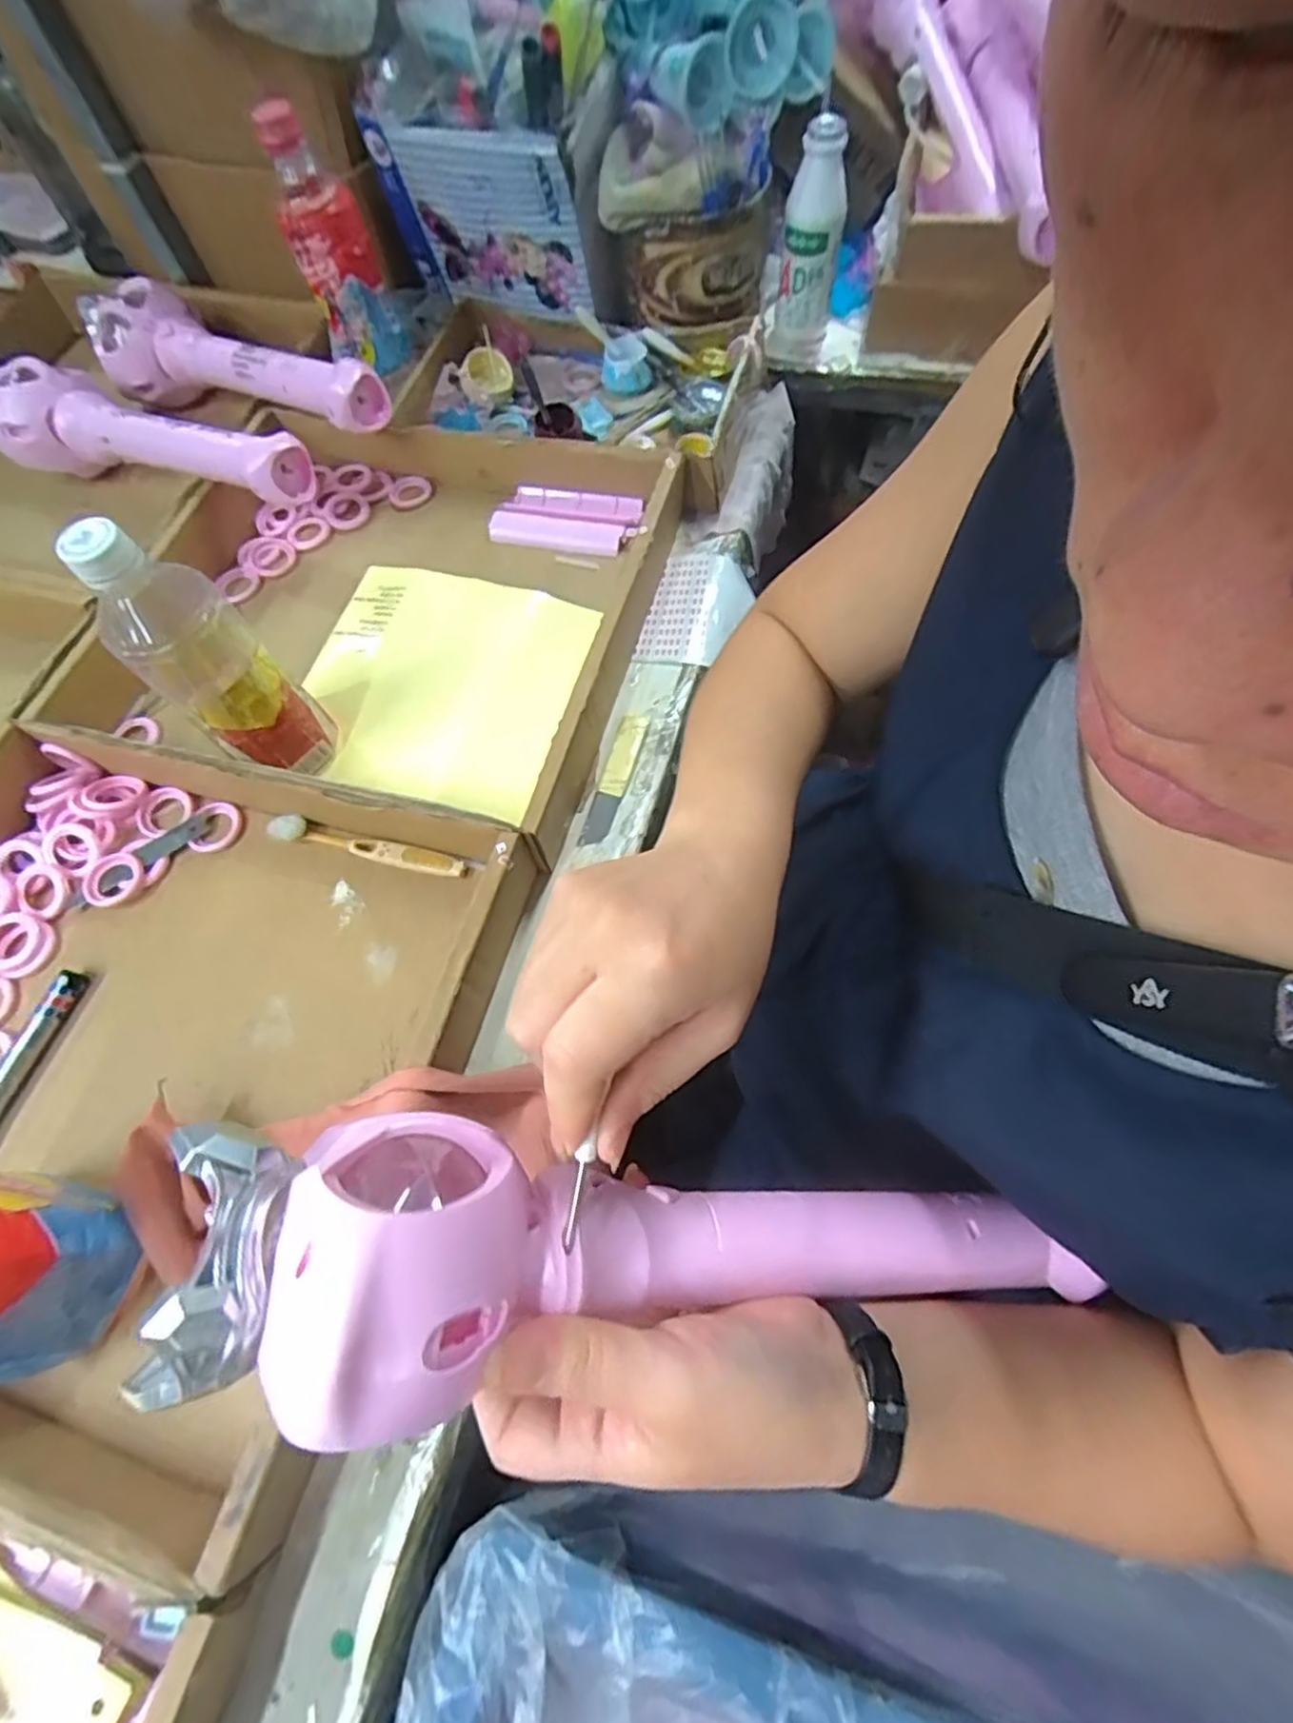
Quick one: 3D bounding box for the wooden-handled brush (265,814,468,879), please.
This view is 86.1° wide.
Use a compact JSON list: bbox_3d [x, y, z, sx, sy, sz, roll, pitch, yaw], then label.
[{"bbox_3d":[-0.184,-0.009,0.453,0.141,0.011,0.016,12,66,9],"label":"wooden-handled brush"}]

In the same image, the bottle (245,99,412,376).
[{"bbox_3d":[-0.251,-0.495,0.563,0.065,0.158,0.056,-17,65,-5],"label":"bottle"}]

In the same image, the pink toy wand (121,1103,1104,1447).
[{"bbox_3d":[0.022,0.136,0.247,0.327,0.054,0.085,12,62,-25],"label":"pink toy wand"}]

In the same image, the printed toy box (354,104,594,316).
[{"bbox_3d":[-0.142,-0.557,0.605,0.185,0.124,0.031,16,66,10],"label":"printed toy box"}]

